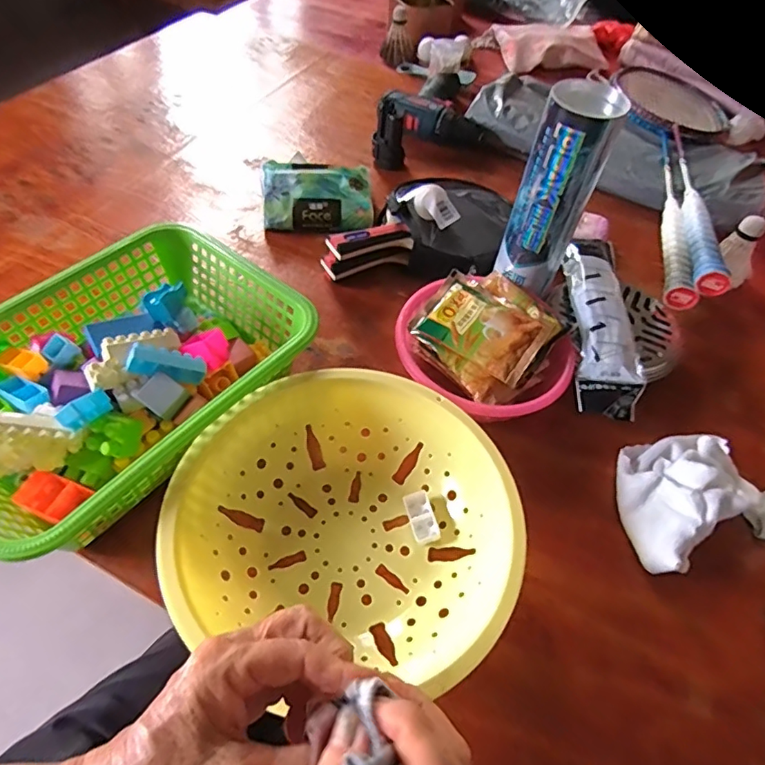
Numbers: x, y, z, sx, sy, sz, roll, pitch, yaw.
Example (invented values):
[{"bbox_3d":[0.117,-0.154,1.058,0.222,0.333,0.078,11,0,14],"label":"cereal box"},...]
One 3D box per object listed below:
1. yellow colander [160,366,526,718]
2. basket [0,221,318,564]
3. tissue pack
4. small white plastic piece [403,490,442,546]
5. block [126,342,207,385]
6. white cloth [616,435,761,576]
[{"bbox_3d":[-0.029,0.104,0.409,0.244,0.063,0.235,-7,53,-11],"label":"yellow colander"},{"bbox_3d":[-0.221,-0.004,0.455,0.217,0.079,0.291,34,56,19],"label":"basket"},{"bbox_3d":[-0.080,-0.223,0.650,0.130,0.063,0.062,-1,52,-7],"label":"tissue pack"},{"bbox_3d":[0.033,0.112,0.438,0.020,0.018,0.040,-11,54,-14],"label":"small white plastic piece"},{"bbox_3d":[-0.177,-0.016,0.436,0.059,0.022,0.017,13,47,-27],"label":"block"},{"bbox_3d":[0.261,0.084,0.460,0.162,0.047,0.097,-28,60,-25],"label":"white cloth"}]

